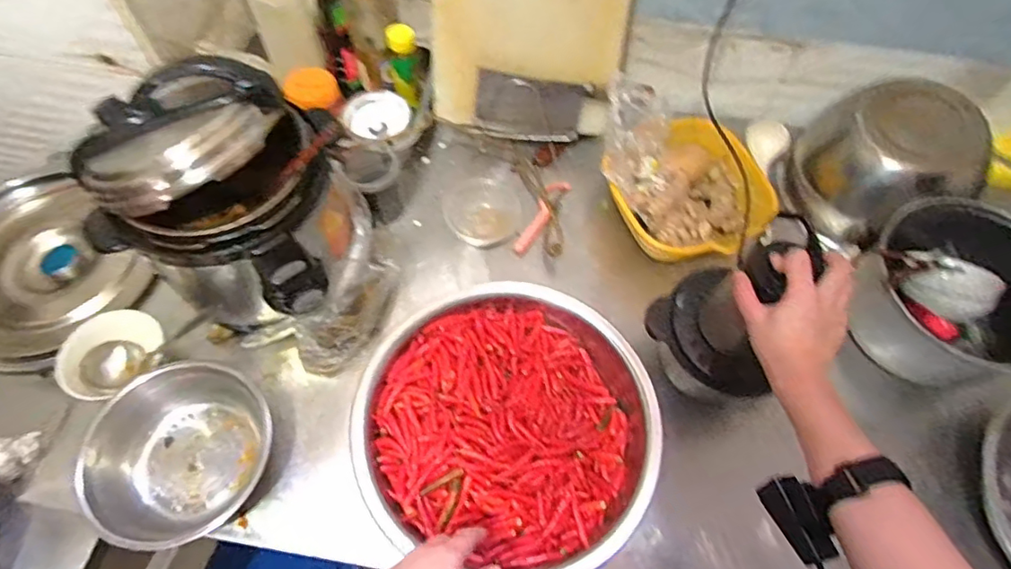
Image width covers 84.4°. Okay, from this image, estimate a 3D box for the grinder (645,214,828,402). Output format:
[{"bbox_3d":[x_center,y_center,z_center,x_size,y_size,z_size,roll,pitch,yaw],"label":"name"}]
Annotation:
[{"bbox_3d":[0.240,0.035,0.614,0.128,0.202,0.118,38,67,18],"label":"grinder"}]

